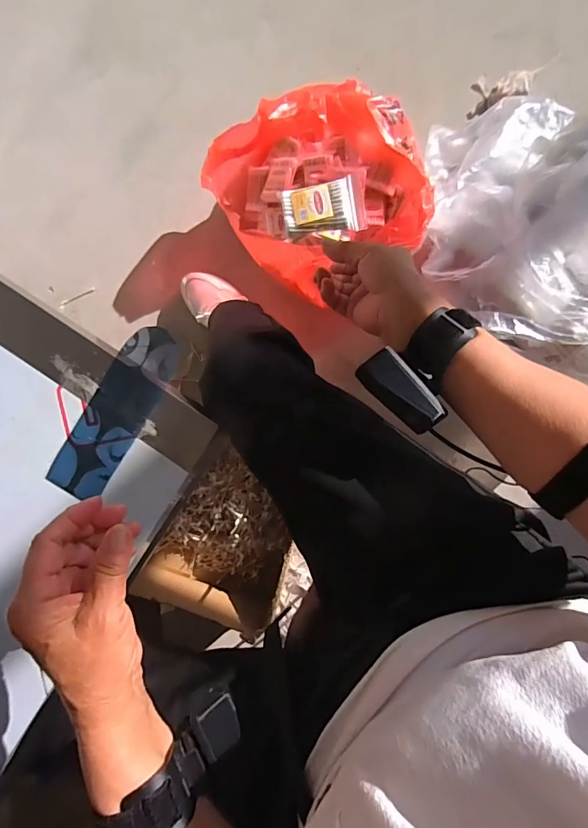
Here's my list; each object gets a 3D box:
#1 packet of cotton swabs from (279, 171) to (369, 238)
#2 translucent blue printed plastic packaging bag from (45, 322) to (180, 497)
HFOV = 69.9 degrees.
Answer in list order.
[{"bbox_3d":[0.036,-0.240,0.486,0.096,0.009,0.062,-7,92,4],"label":"packet of cotton swabs"},{"bbox_3d":[-0.179,0.001,0.430,0.058,0.010,0.189,32,94,2],"label":"translucent blue printed plastic packaging bag"}]

